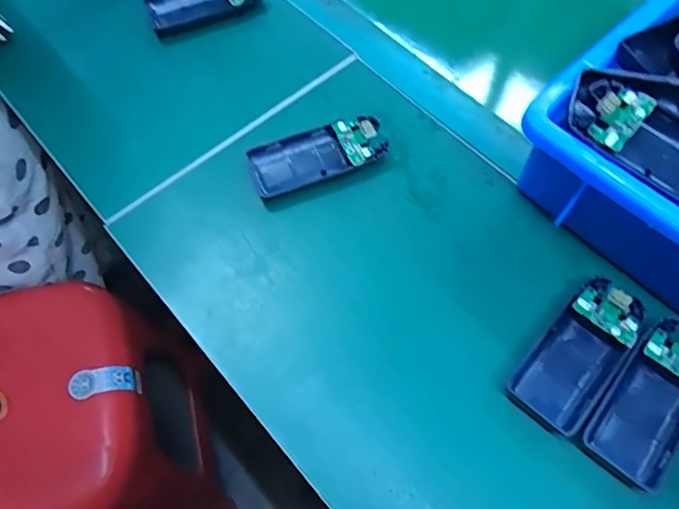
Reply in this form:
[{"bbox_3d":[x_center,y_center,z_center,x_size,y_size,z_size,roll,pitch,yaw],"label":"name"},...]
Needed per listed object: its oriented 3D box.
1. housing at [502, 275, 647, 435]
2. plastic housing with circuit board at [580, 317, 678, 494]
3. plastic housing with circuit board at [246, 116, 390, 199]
[{"bbox_3d":[0.151,0.059,0.327,0.045,0.012,0.104,39,69,19],"label":"housing"},{"bbox_3d":[0.187,0.085,0.311,0.046,0.019,0.100,38,68,18],"label":"plastic housing with circuit board"},{"bbox_3d":[-0.015,-0.075,0.393,0.101,0.021,0.043,-17,63,-8],"label":"plastic housing with circuit board"}]

